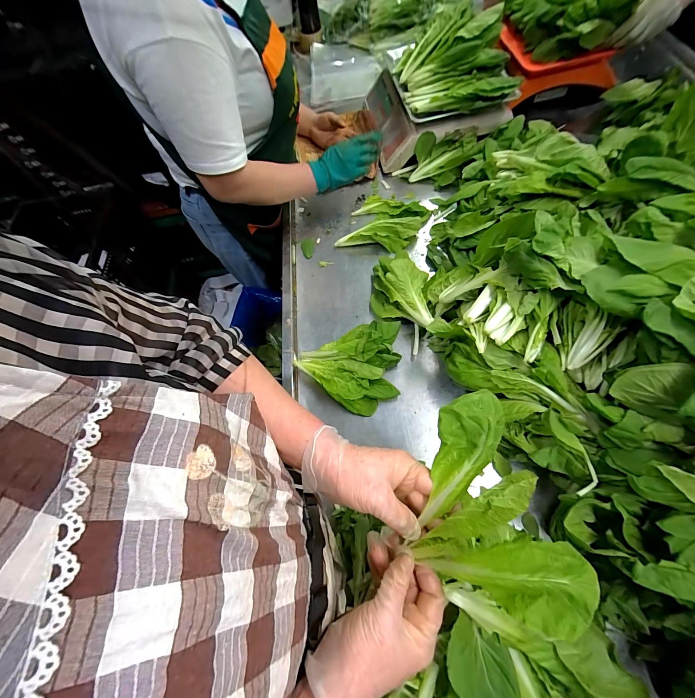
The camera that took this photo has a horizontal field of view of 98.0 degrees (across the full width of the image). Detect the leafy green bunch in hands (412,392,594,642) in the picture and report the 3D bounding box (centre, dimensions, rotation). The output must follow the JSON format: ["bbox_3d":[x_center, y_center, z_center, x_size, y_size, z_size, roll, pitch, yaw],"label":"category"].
[{"bbox_3d":[0.143,0.141,0.282,0.130,0.072,0.167,12,63,10],"label":"leafy green bunch in hands"}]

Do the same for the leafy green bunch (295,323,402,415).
[{"bbox_3d":[0.000,0.029,0.527,0.182,0.088,0.143,-3,61,2],"label":"leafy green bunch"}]

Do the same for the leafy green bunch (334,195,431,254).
[{"bbox_3d":[0.082,-0.286,0.699,0.172,0.051,0.140,20,64,14],"label":"leafy green bunch"}]

